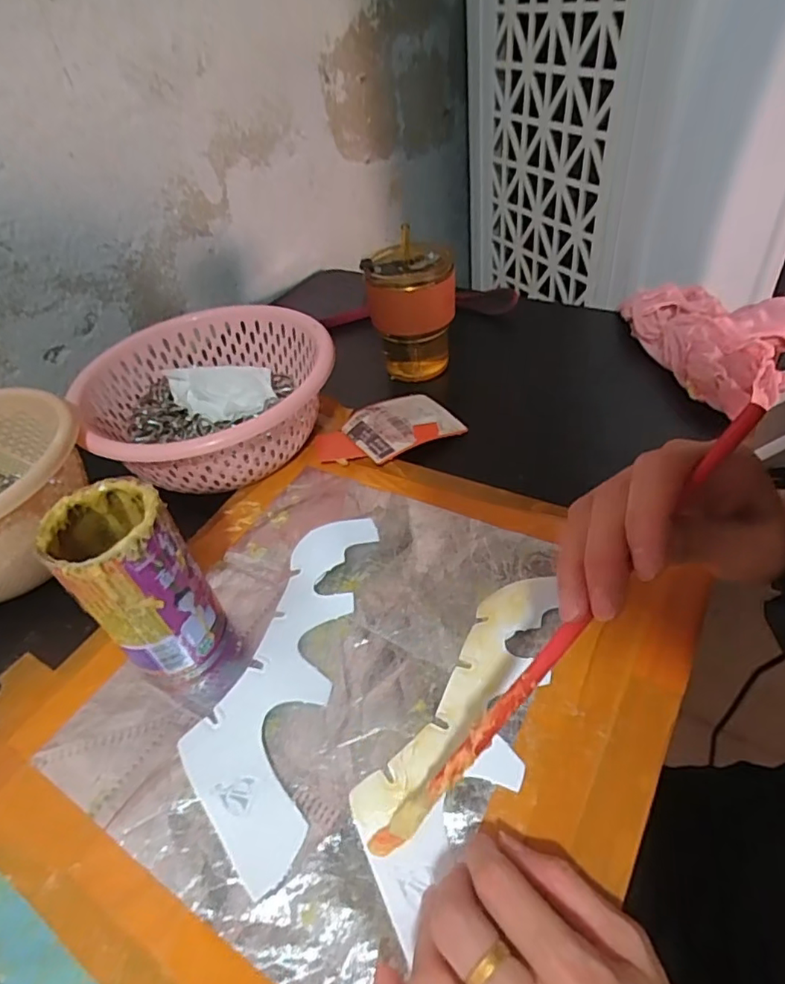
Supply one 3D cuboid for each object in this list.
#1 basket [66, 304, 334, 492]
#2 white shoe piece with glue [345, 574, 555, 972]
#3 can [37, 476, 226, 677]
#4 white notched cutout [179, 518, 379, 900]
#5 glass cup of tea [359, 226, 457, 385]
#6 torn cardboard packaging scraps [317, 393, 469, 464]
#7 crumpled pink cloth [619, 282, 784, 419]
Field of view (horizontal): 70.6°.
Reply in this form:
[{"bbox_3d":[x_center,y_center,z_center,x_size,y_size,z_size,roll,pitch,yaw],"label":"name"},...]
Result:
[{"bbox_3d":[-0.170,-0.080,0.515,0.194,0.092,0.219,22,50,29],"label":"basket"},{"bbox_3d":[0.049,0.126,0.315,0.064,0.007,0.205,24,53,26],"label":"white shoe piece with glue"},{"bbox_3d":[-0.154,0.057,0.340,0.064,0.120,0.063,-4,42,4],"label":"can"},{"bbox_3d":[-0.069,0.107,0.350,0.074,0.011,0.225,2,46,13],"label":"white notched cutout"},{"bbox_3d":[0.020,-0.180,0.568,0.086,0.126,0.072,-13,42,-6],"label":"glass cup of tea"},{"bbox_3d":[-0.005,-0.058,0.518,0.128,0.016,0.076,-24,44,-17],"label":"torn cardboard packaging scraps"},{"bbox_3d":[0.327,-0.149,0.537,0.122,0.046,0.189,-11,43,-1],"label":"crumpled pink cloth"}]

